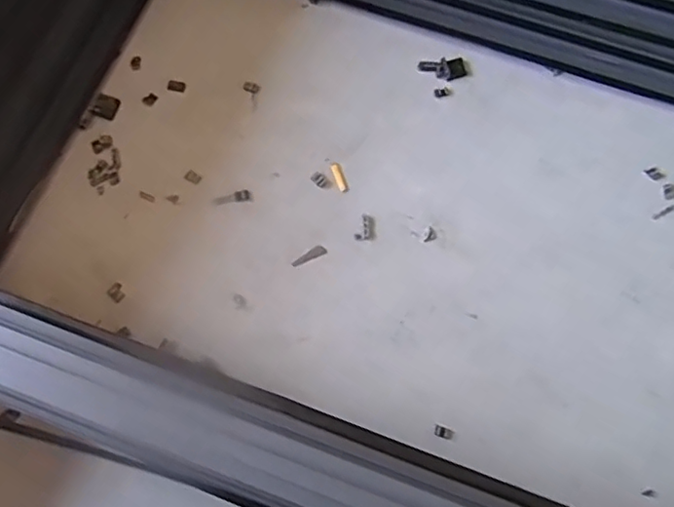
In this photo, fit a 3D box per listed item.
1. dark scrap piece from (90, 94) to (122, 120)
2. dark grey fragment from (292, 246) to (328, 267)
[{"bbox_3d":[-0.283,-0.179,0.715,0.030,0.008,0.029,17,74,5],"label":"dark scrap piece"},{"bbox_3d":[-0.032,0.003,0.668,0.041,0.004,0.013,-27,75,-7],"label":"dark grey fragment"}]

